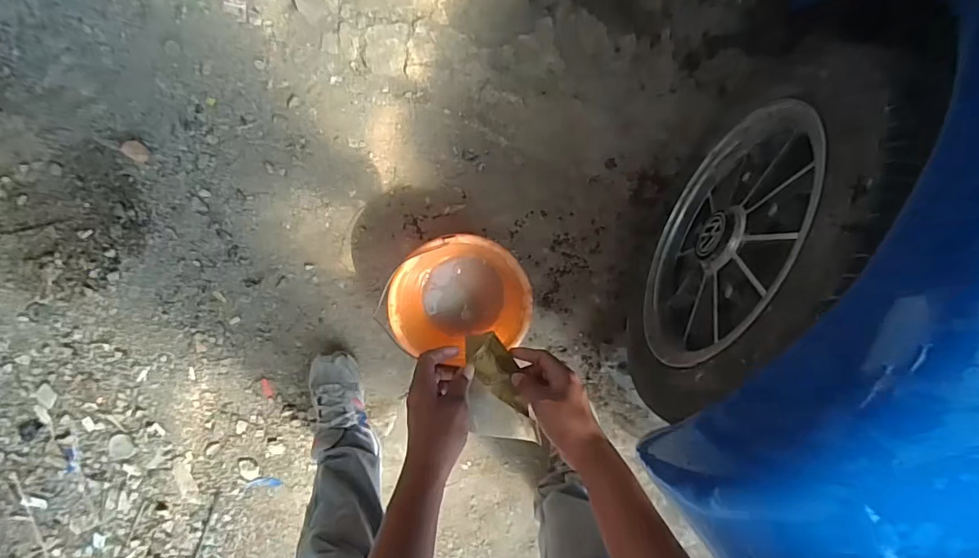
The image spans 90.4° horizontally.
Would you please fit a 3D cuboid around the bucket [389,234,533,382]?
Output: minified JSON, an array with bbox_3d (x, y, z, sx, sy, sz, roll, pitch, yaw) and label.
[{"bbox_3d":[-0.055,0.031,0.919,0.235,0.158,0.223,0,97,-2],"label":"bucket"}]

